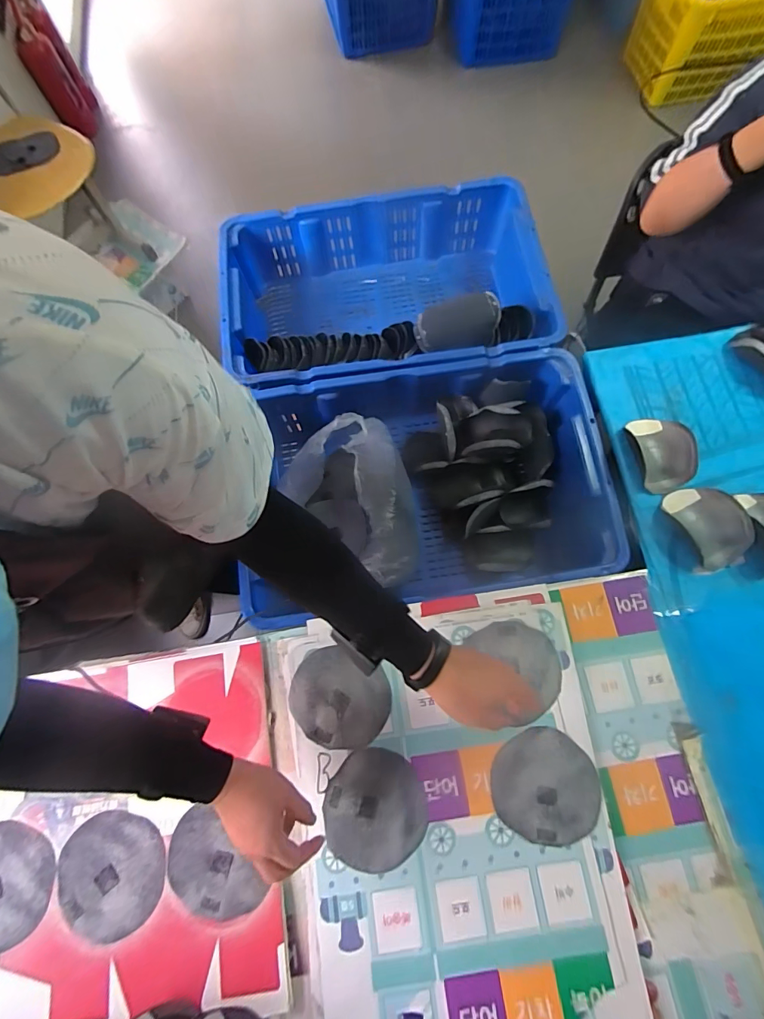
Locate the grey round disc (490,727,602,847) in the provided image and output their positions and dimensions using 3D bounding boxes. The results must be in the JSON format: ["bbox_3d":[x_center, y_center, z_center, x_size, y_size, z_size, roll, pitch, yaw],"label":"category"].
[{"bbox_3d":[0.229,0.391,0.601,0.148,0.016,0.148,0,74,0],"label":"grey round disc"}]

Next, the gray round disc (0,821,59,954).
[{"bbox_3d":[-0.536,0.530,0.599,0.141,0.011,0.149,-1,75,2],"label":"gray round disc"}]

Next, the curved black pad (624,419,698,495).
[{"bbox_3d":[0.486,-0.100,0.731,0.085,0.034,0.130,-12,75,-4],"label":"curved black pad"}]

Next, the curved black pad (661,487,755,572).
[{"bbox_3d":[0.536,0.023,0.688,0.103,0.045,0.138,-19,75,-5],"label":"curved black pad"}]

